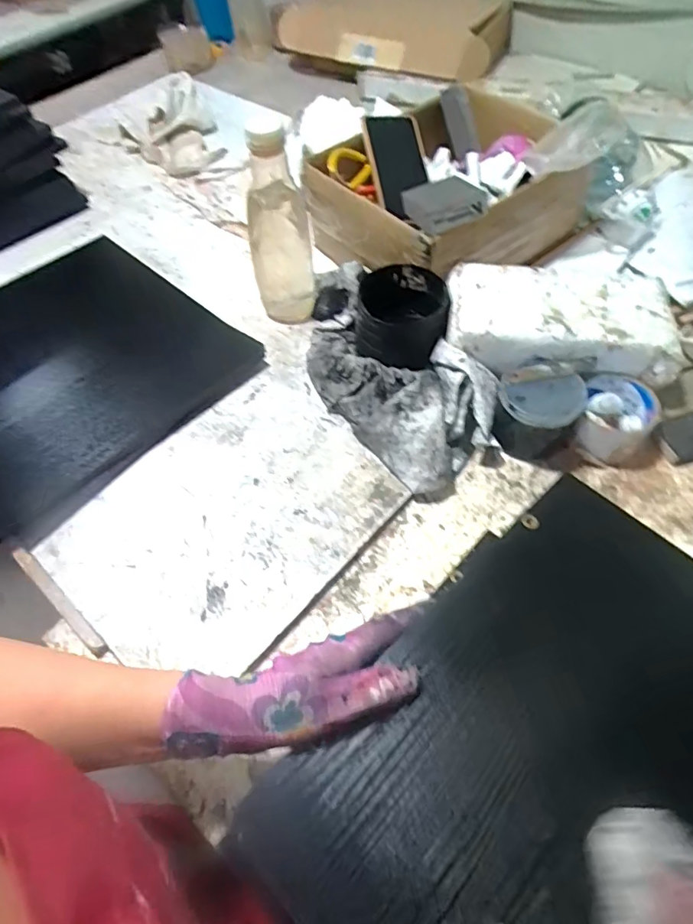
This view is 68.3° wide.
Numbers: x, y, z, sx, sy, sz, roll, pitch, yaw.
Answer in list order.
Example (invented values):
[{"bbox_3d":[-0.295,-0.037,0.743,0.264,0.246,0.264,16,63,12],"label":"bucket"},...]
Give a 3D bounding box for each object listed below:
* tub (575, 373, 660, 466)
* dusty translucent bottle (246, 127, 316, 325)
[{"bbox_3d":[0.287,-0.047,0.554,0.076,0.055,0.087,28,62,18],"label":"tub"},{"bbox_3d":[-0.079,-0.269,0.606,0.072,0.229,0.059,-11,57,-6],"label":"dusty translucent bottle"}]

